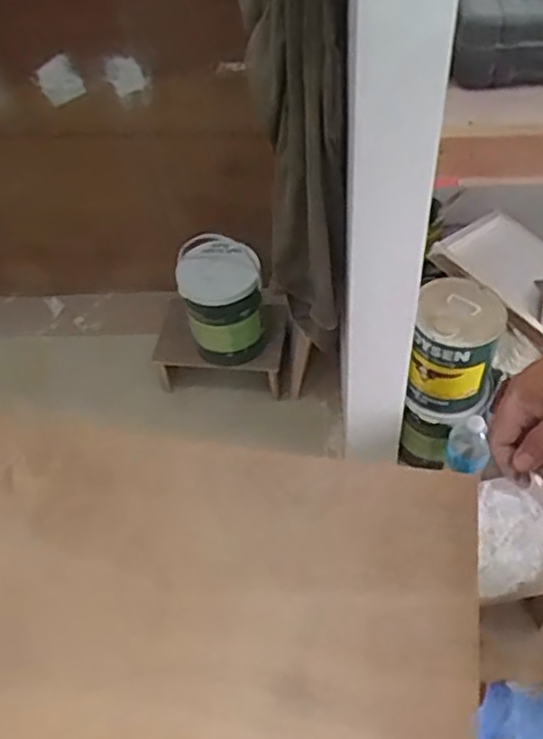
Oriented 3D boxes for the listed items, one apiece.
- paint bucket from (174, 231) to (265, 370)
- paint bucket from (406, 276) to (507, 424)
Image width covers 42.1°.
[{"bbox_3d":[-0.108,-0.140,1.558,0.166,0.285,0.167,-2,51,2],"label":"paint bucket"},{"bbox_3d":[0.342,-0.039,1.314,0.157,0.220,0.171,-2,51,2],"label":"paint bucket"}]

